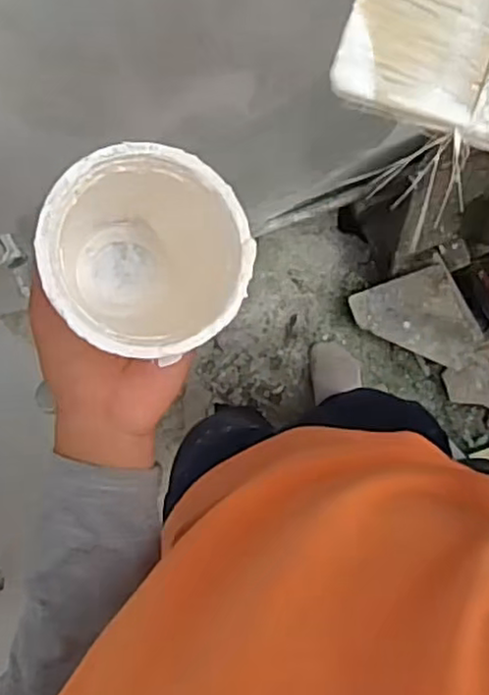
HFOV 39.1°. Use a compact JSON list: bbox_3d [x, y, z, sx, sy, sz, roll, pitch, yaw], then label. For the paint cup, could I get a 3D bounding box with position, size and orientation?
[{"bbox_3d":[-0.047,-0.041,0.343,0.088,0.121,0.087,0,90,-6],"label":"paint cup"}]

